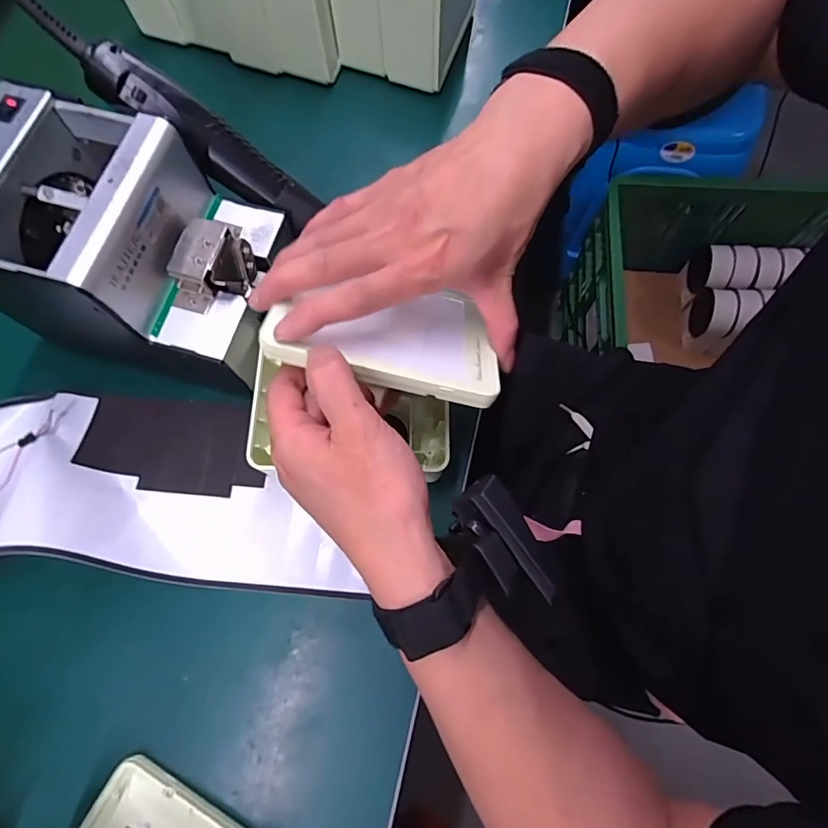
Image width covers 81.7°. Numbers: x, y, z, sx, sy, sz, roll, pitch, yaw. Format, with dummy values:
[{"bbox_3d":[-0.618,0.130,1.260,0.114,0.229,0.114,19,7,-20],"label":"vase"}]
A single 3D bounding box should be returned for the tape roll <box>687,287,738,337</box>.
[{"bbox_3d":[0.593,-0.200,0.950,0.043,0.099,0.094,7,73,3],"label":"tape roll"}]

